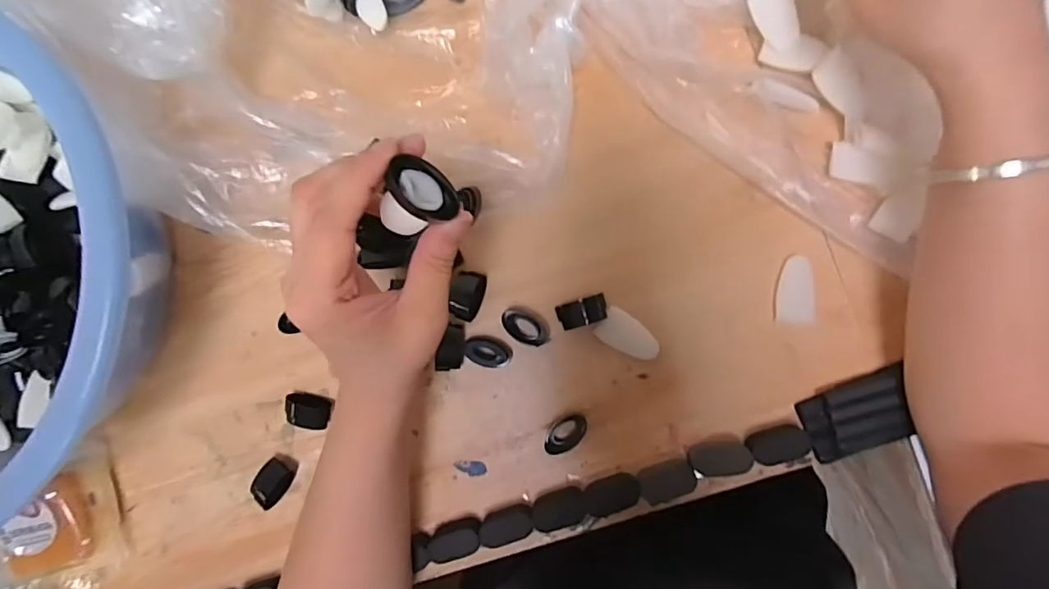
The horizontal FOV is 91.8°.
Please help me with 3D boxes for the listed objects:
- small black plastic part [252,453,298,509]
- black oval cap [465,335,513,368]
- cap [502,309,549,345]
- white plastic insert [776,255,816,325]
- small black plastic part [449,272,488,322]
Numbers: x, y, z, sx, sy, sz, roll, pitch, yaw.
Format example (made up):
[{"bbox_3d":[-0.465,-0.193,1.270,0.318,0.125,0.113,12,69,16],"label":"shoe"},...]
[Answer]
[{"bbox_3d":[-0.182,0.136,0.371,0.024,0.020,0.033,30,92,5],"label":"small black plastic part"},{"bbox_3d":[-0.025,0.040,0.358,0.032,0.009,0.021,23,91,5],"label":"black oval cap"},{"bbox_3d":[0.001,0.022,0.351,0.034,0.022,0.019,44,97,4],"label":"cap"},{"bbox_3d":[0.179,-0.003,0.336,0.023,0.008,0.044,0,89,5],"label":"white plastic insert"},{"bbox_3d":[-0.040,0.001,0.356,0.019,0.023,0.034,13,90,5],"label":"small black plastic part"}]

